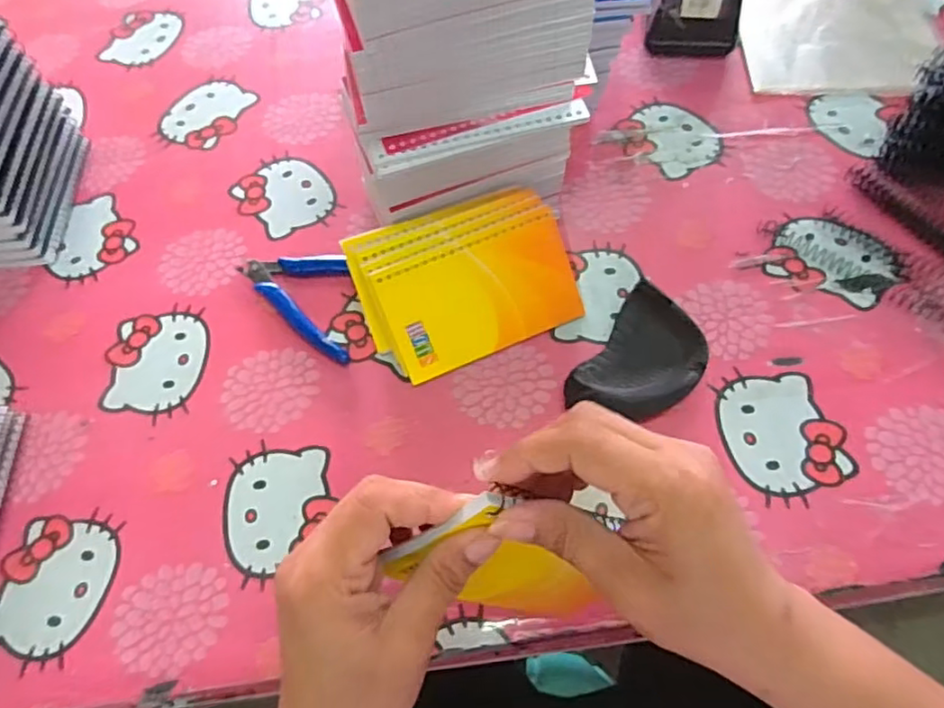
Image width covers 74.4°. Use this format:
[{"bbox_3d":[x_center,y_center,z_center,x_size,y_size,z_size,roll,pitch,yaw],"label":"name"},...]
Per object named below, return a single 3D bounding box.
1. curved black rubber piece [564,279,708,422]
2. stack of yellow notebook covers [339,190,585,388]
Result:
[{"bbox_3d":[0.113,0.006,0.410,0.066,0.025,0.093,32,69,18],"label":"curved black rubber piece"},{"bbox_3d":[-0.005,-0.049,0.428,0.139,0.026,0.102,-22,104,-7],"label":"stack of yellow notebook covers"}]

